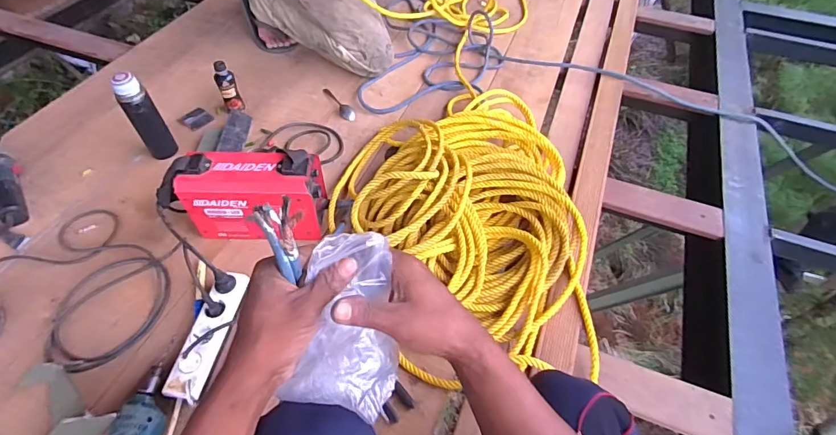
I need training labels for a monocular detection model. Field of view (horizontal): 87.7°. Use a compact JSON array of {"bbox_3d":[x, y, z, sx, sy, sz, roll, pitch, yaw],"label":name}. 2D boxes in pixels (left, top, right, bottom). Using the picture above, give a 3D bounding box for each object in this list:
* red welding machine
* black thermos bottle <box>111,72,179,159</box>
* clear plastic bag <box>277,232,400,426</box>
[{"bbox_3d":[-0.370,-0.045,0.930,0.319,0.177,0.098,0,52,-1],"label":"red welding machine"},{"bbox_3d":[-0.652,-0.237,1.043,0.064,0.211,0.056,-29,58,-22],"label":"black thermos bottle"},{"bbox_3d":[-0.065,0.092,0.387,0.092,0.044,0.152,1,87,0],"label":"clear plastic bag"}]

